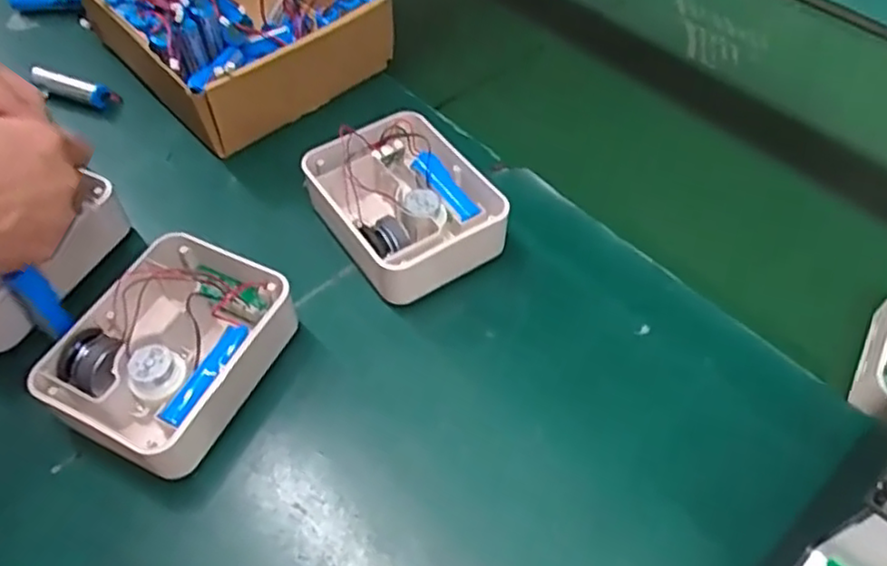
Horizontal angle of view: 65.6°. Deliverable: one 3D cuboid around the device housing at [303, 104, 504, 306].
[{"bbox_3d":[-0.028,-0.053,0.478,0.109,0.041,0.139,-28,58,-20],"label":"device housing"}]

